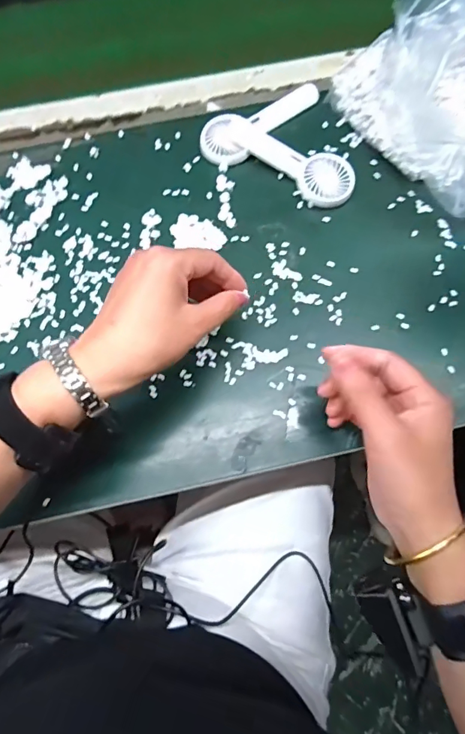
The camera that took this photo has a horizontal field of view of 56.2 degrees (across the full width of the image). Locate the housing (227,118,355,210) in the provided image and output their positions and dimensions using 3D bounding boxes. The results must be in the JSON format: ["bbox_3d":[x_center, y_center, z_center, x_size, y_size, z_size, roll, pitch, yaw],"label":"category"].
[{"bbox_3d":[0.065,-0.219,0.457,0.140,0.018,0.053,39,77,12],"label":"housing"}]

